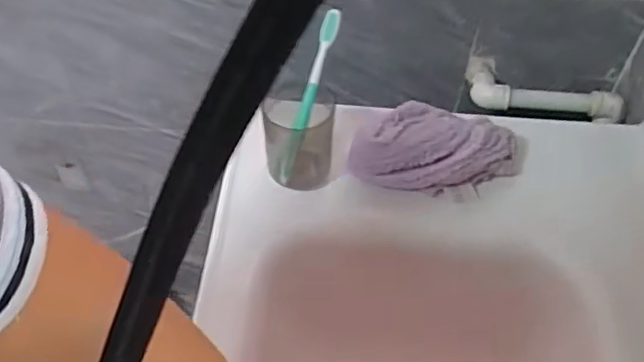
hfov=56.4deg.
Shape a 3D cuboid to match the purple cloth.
[{"bbox_3d":[0.128,-0.032,0.657,0.193,0.072,0.084,5,53,2],"label":"purple cloth"}]

